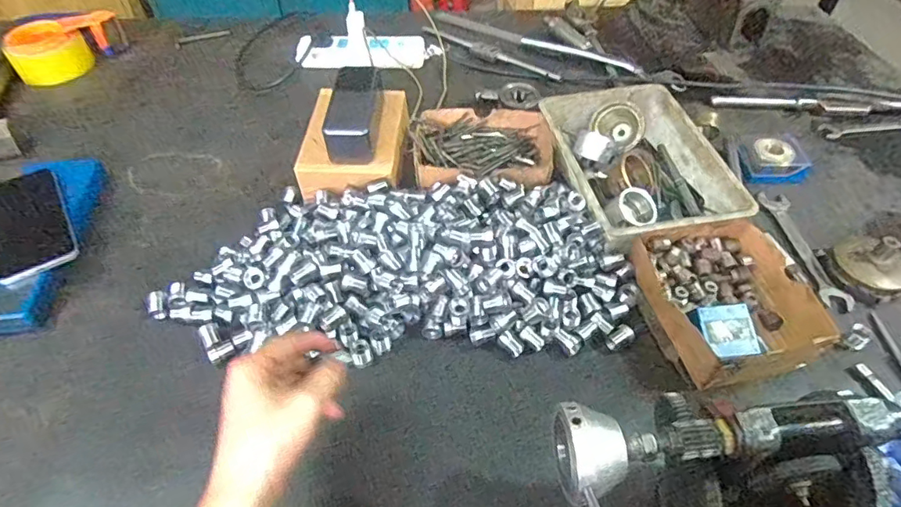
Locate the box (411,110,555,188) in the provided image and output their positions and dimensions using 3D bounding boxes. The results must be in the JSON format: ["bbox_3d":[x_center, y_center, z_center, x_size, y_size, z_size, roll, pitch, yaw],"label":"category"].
[{"bbox_3d":[0.044,-0.131,0.669,0.182,0.045,0.141,-1,50,-2],"label":"box"}]

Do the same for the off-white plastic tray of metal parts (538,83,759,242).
[{"bbox_3d":[0.220,-0.111,0.627,0.168,0.049,0.241,-8,51,-7],"label":"off-white plastic tray of metal parts"}]

